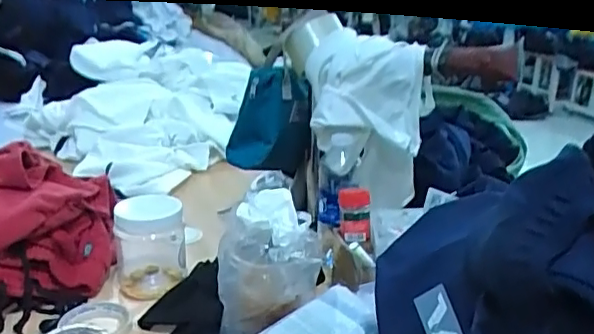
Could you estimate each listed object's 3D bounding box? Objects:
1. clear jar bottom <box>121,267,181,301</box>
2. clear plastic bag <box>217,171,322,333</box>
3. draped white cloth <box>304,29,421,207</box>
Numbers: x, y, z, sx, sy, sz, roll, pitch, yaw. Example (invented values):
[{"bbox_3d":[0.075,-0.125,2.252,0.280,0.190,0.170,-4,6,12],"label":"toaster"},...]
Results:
[{"bbox_3d":[-0.214,0.166,0.823,0.072,0.013,0.076,1,19,0],"label":"clear jar bottom"},{"bbox_3d":[-0.030,0.107,0.628,0.115,0.172,0.072,1,19,-2],"label":"clear plastic bag"},{"bbox_3d":[0.102,-0.066,0.881,0.170,0.253,0.111,3,19,6],"label":"draped white cloth"}]

